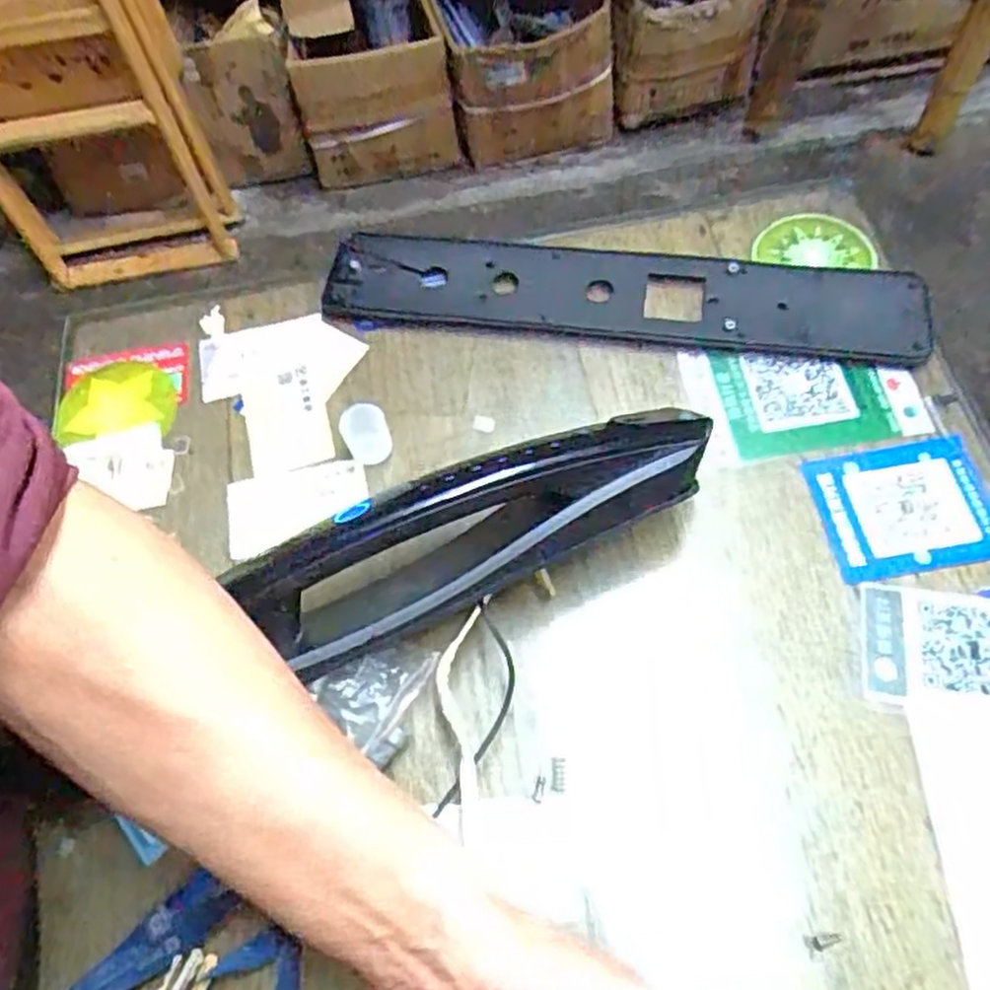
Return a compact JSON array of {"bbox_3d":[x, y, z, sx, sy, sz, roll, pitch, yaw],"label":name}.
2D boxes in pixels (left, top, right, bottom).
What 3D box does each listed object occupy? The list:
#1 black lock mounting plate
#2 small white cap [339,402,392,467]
[{"bbox_3d":[0.085,-0.142,0.548,0.412,0.009,0.080,6,63,7],"label":"black lock mounting plate"},{"bbox_3d":[-0.082,-0.037,0.500,0.029,0.033,0.028,-2,63,3],"label":"small white cap"}]

